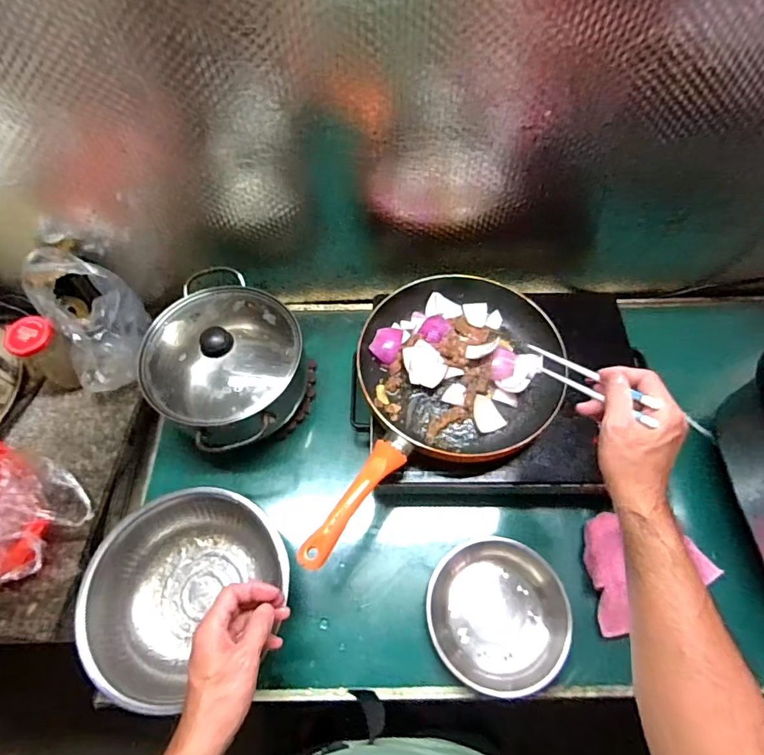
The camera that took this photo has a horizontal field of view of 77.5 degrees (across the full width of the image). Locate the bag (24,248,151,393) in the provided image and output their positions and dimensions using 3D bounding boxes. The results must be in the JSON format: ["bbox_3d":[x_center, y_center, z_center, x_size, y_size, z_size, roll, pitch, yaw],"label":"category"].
[{"bbox_3d":[-0.439,-0.088,0.746,0.121,0.177,0.173,-21,64,-11],"label":"bag"}]

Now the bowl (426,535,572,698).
[{"bbox_3d":[0.140,0.288,0.582,0.160,0.050,0.169,0,62,0],"label":"bowl"}]

